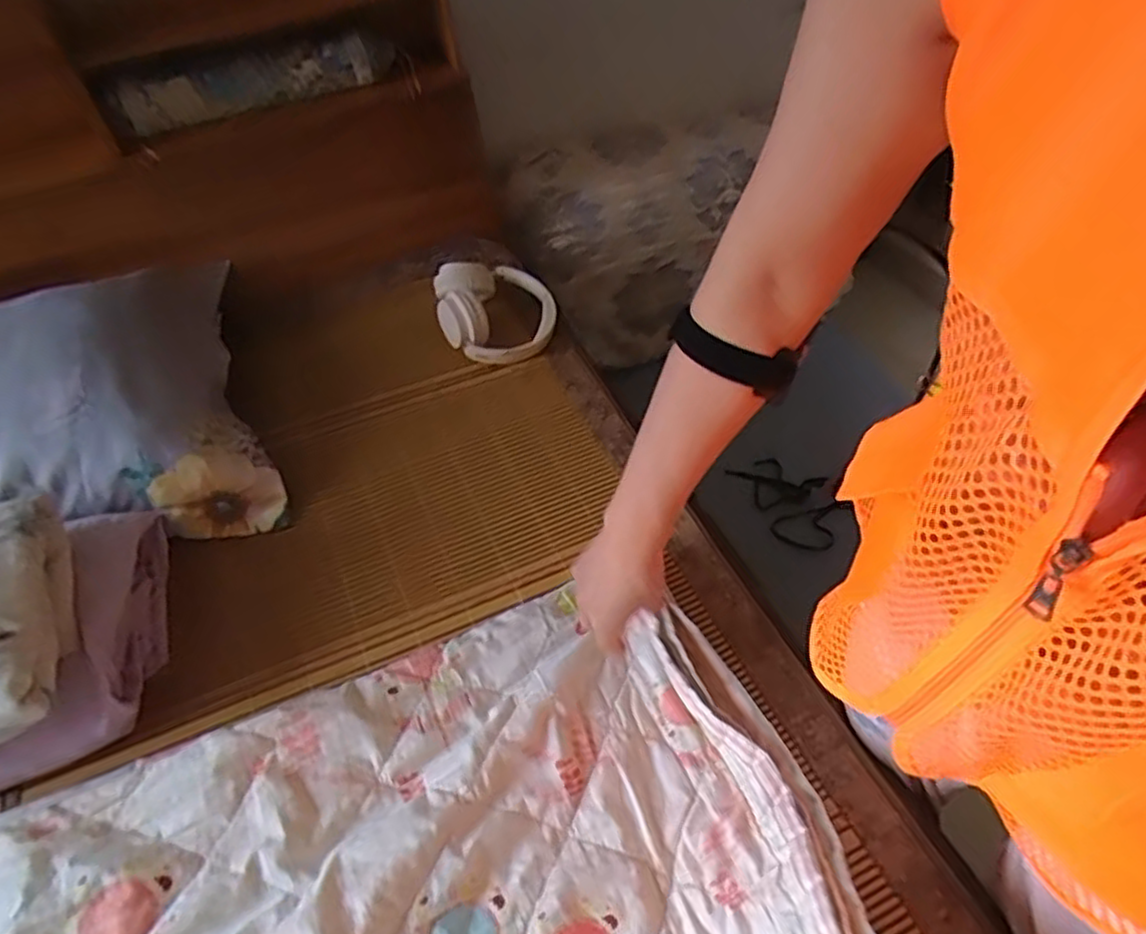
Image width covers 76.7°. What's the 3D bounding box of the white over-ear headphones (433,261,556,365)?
[{"bbox_3d":[-0.111,-0.228,1.056,0.171,0.092,0.155,-14,49,-6],"label":"white over-ear headphones"}]

